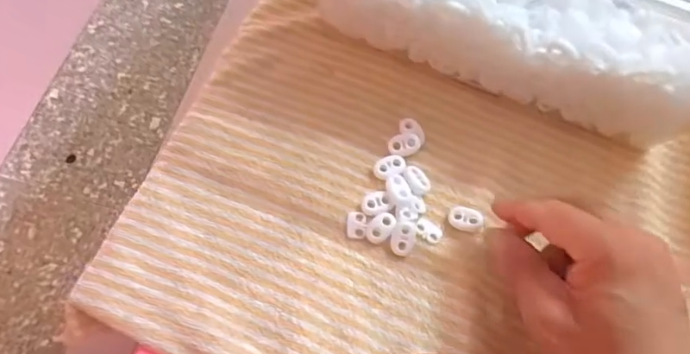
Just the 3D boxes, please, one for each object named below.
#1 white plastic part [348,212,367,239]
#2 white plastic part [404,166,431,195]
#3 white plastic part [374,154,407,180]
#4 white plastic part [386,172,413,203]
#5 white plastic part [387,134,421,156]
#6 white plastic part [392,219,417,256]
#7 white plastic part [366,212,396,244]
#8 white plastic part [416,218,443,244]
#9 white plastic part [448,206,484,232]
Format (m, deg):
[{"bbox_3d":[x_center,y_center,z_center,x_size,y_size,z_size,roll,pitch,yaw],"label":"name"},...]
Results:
[{"bbox_3d":[0.008,0.031,0.315,0.013,0.004,0.018,6,67,-1],"label":"white plastic part"},{"bbox_3d":[0.049,0.003,0.329,0.014,0.008,0.021,-20,70,-12],"label":"white plastic part"},{"bbox_3d":[0.030,-0.008,0.329,0.023,0.006,0.017,-26,72,-14],"label":"white plastic part"},{"bbox_3d":[0.036,0.007,0.321,0.014,0.007,0.021,-21,71,-12],"label":"white plastic part"},{"bbox_3d":[0.042,-0.022,0.337,0.022,0.010,0.013,-18,70,-11],"label":"white plastic part"},{"bbox_3d":[0.038,0.038,0.312,0.015,0.007,0.025,14,67,2],"label":"white plastic part"},{"bbox_3d":[0.023,0.033,0.314,0.015,0.004,0.022,31,69,9],"label":"white plastic part"},{"bbox_3d":[0.055,0.035,0.316,0.018,0.004,0.012,35,69,10],"label":"white plastic part"},{"bbox_3d":[0.079,0.028,0.318,0.021,0.010,0.015,18,67,3],"label":"white plastic part"}]

